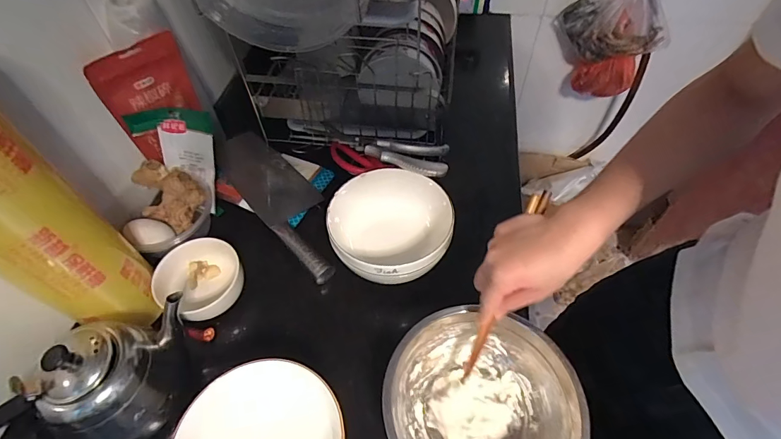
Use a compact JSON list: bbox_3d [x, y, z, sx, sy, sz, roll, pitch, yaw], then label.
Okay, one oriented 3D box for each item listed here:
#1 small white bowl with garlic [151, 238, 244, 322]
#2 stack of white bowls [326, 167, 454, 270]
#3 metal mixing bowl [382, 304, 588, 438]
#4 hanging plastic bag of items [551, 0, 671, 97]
[{"bbox_3d":[-0.244,0.077,0.520,0.107,0.047,0.097,24,57,18],"label":"small white bowl with garlic"},{"bbox_3d":[0.001,0.020,0.533,0.149,0.095,0.148,1,53,2],"label":"stack of white bowls"},{"bbox_3d":[0.088,0.190,0.425,0.185,0.073,0.169,-13,54,-8],"label":"metal mixing bowl"},{"bbox_3d":[0.492,-0.427,0.907,0.217,0.294,0.107,15,55,12],"label":"hanging plastic bag of items"}]

